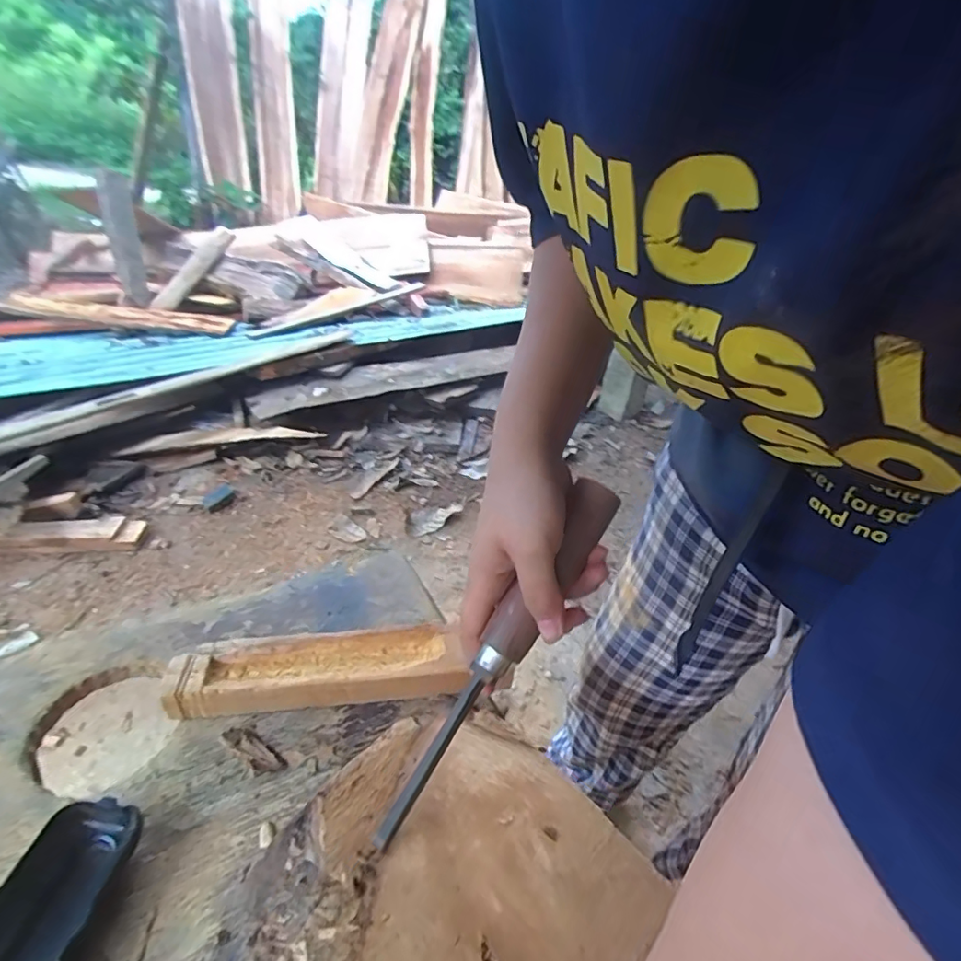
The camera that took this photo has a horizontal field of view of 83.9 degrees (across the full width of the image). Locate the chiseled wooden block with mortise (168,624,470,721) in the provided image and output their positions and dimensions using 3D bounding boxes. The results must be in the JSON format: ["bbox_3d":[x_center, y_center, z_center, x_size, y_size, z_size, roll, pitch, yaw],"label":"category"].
[{"bbox_3d":[-0.119,0.147,0.415,0.219,0.035,0.052,-2,35,-8],"label":"chiseled wooden block with mortise"}]

